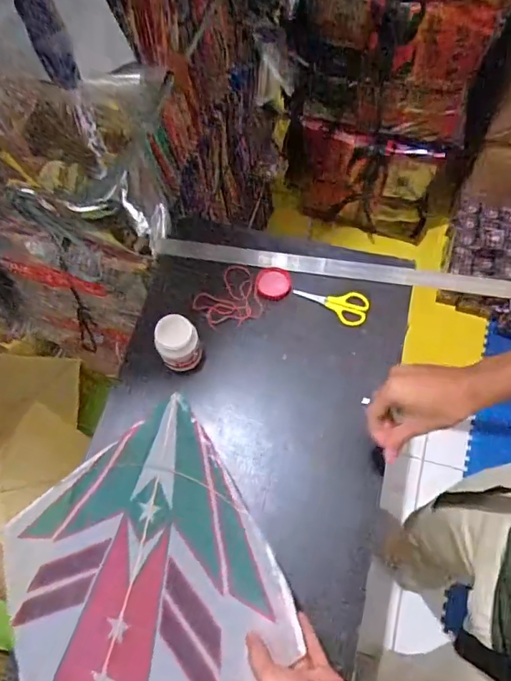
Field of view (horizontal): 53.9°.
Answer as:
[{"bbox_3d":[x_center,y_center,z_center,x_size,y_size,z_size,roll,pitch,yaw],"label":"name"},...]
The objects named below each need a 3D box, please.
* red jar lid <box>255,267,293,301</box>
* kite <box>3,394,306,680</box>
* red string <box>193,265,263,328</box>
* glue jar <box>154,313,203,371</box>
[{"bbox_3d":[0.029,-0.090,0.788,0.056,0.008,0.060,6,67,5],"label":"red jar lid"},{"bbox_3d":[-0.147,0.275,0.583,0.330,0.027,0.327,-39,56,6],"label":"kite"},{"bbox_3d":[-0.047,-0.070,0.784,0.098,0.017,0.101,-1,66,2],"label":"red string"},{"bbox_3d":[-0.106,0.003,0.700,0.055,0.074,0.050,-1,66,2],"label":"glue jar"}]

